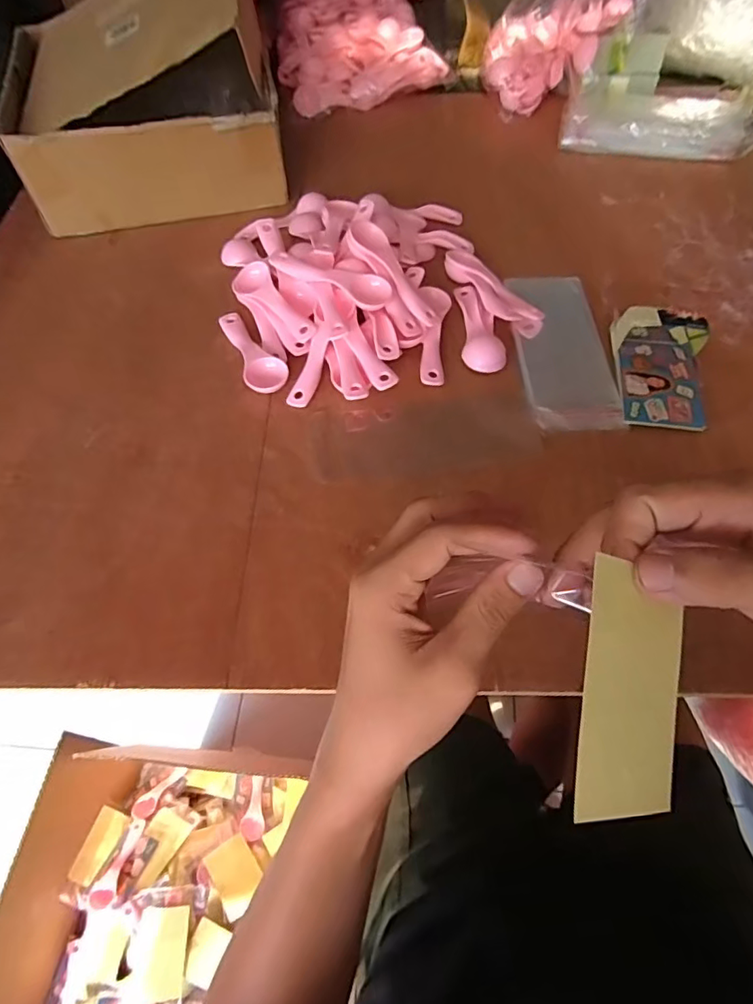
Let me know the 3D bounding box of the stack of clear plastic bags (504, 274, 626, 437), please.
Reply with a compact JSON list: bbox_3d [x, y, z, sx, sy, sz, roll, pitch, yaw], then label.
[{"bbox_3d":[0.160,-0.135,0.456,0.072,0.006,0.183,-1,59,0],"label":"stack of clear plastic bags"}]

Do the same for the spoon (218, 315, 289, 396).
[{"bbox_3d":[-0.114,-0.133,0.455,0.034,0.010,0.108,-31,63,-17],"label":"spoon"}]

